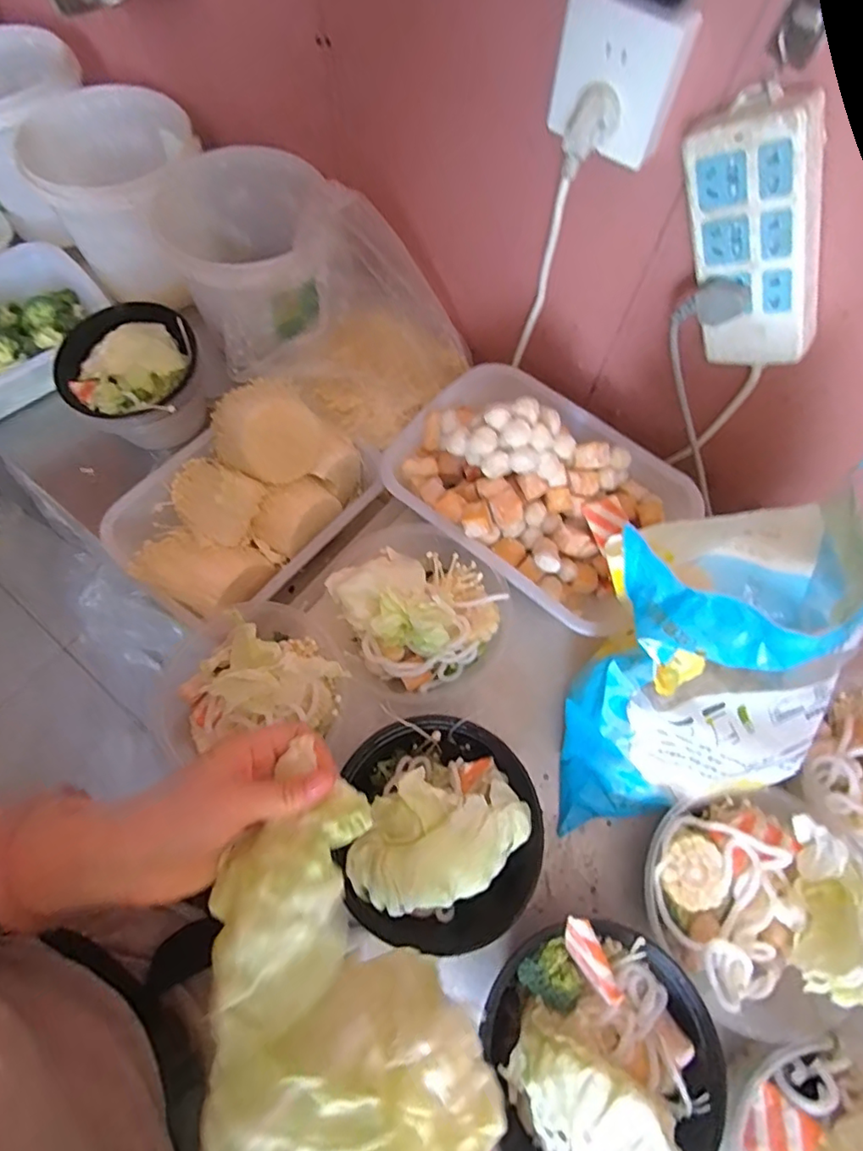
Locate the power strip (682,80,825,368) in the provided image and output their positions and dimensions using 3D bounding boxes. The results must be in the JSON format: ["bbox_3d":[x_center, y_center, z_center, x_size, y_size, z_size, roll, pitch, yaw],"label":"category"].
[{"bbox_3d":[0.247,-0.250,0.425,0.084,0.193,0.033,22,63,46],"label":"power strip"}]

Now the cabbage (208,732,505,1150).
[{"bbox_3d":[-0.060,0.231,0.293,0.142,0.061,0.190,-19,70,-10],"label":"cabbage"}]

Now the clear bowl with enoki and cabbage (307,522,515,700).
[{"bbox_3d":[-0.016,0.032,0.526,0.159,0.091,0.162,1,68,-2],"label":"clear bowl with enoki and cabbage"}]

